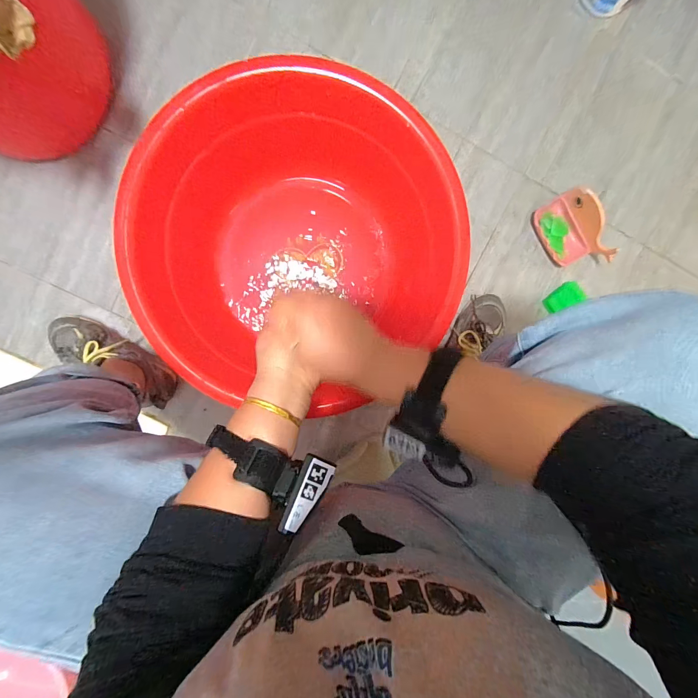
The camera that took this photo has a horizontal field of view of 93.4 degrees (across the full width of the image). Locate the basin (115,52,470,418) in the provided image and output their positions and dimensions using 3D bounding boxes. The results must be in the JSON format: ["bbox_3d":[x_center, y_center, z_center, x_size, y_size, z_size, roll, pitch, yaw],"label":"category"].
[{"bbox_3d":[-0.077,-0.153,0.536,0.454,0.196,0.434,0,95,-3],"label":"basin"}]

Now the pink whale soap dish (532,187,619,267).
[{"bbox_3d":[0.422,-0.220,0.622,0.078,0.067,0.144,-28,96,0],"label":"pink whale soap dish"}]

